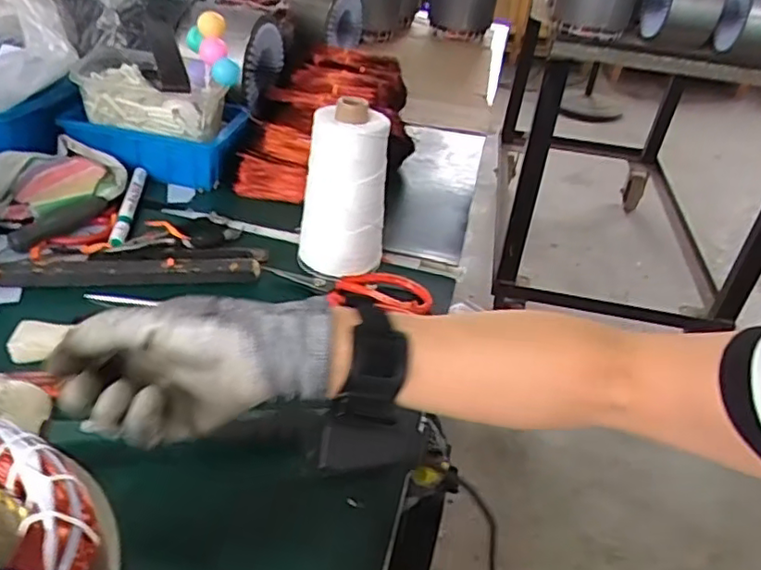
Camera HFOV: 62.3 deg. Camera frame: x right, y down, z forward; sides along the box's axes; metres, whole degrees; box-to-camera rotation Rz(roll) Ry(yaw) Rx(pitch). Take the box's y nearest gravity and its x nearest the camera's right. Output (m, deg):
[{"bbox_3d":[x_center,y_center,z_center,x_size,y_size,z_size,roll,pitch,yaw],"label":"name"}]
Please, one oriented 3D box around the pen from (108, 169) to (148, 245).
[{"bbox_3d":[-0.275,-0.089,0.692,0.016,0.019,0.137,1,35,-8],"label":"pen"}]

